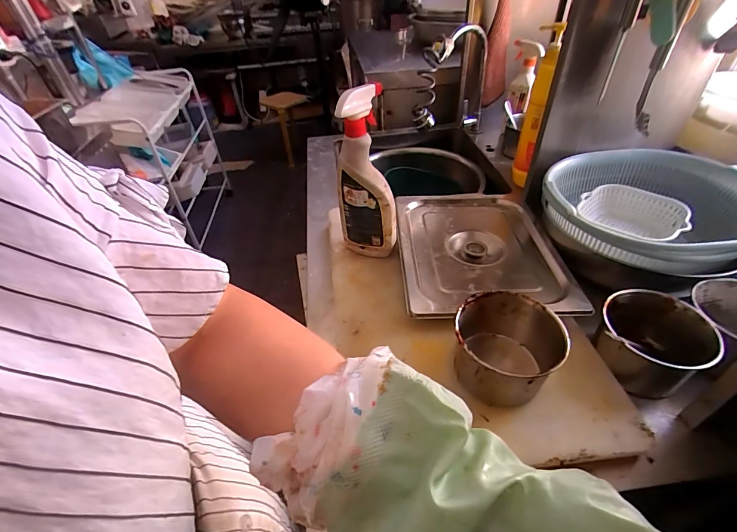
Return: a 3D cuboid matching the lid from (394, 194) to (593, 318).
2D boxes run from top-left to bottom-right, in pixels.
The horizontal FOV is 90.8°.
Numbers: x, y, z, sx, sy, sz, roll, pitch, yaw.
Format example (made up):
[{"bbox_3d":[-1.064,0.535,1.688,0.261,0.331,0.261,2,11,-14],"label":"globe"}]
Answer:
[{"bbox_3d":[0.184,-0.036,0.632,0.263,0.030,0.311,-5,42,-1],"label":"lid"}]

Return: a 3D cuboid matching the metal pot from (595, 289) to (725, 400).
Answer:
[{"bbox_3d":[0.364,0.105,0.476,0.118,0.092,0.114,-2,42,2],"label":"metal pot"}]

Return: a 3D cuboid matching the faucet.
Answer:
[{"bbox_3d":[0.218,-0.475,0.974,0.243,0.264,0.073,-30,48,-25],"label":"faucet"}]

